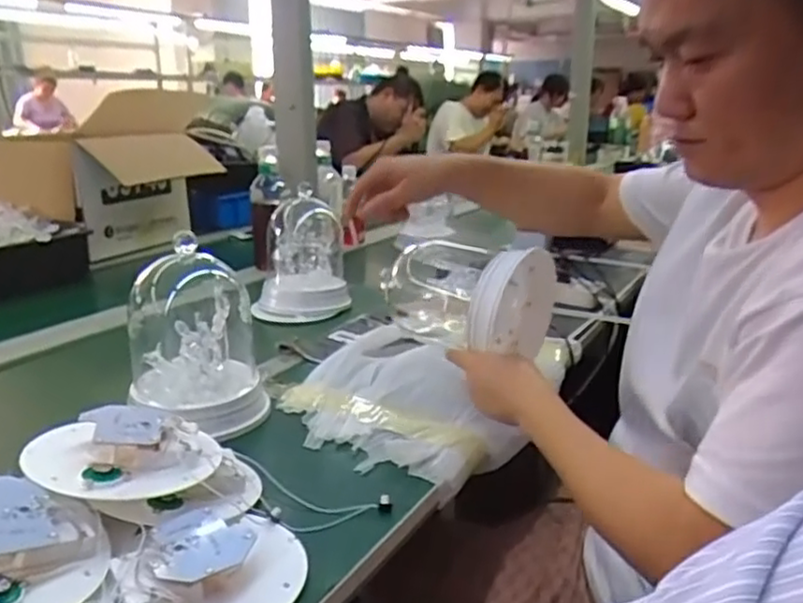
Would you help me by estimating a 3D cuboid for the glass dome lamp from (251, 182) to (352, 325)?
[{"bbox_3d":[-0.162,-0.082,1.132,0.145,0.197,0.139,0,17,-7],"label":"glass dome lamp"}]

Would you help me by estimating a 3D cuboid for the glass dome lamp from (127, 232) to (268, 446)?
[{"bbox_3d":[-0.222,0.034,0.737,0.141,0.178,0.140,-4,18,-20],"label":"glass dome lamp"}]

